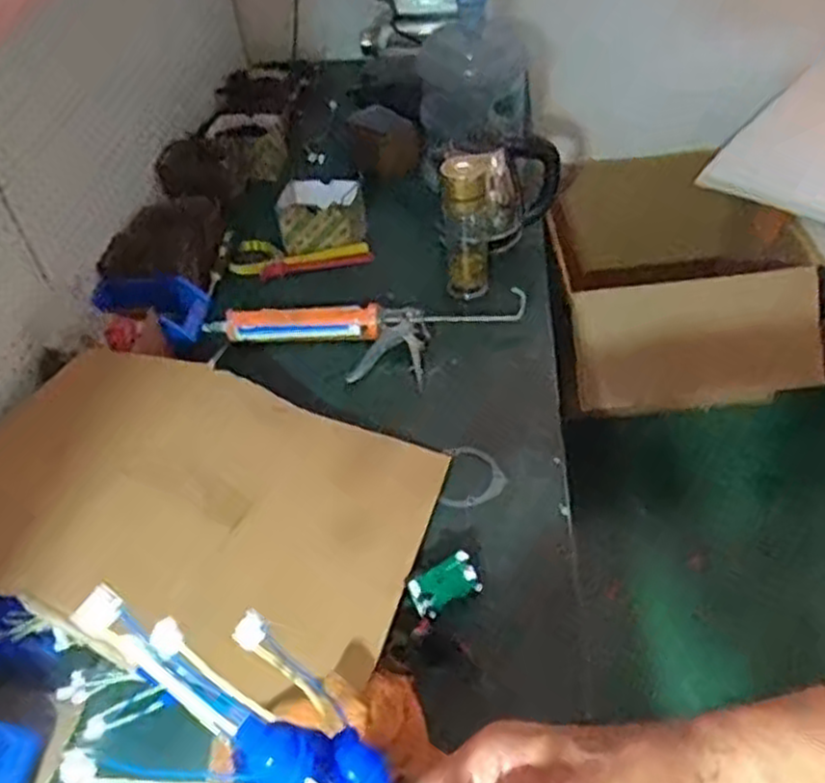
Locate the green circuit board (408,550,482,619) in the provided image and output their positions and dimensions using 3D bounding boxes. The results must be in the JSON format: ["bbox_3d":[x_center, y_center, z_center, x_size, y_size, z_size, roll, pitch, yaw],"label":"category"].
[{"bbox_3d":[0.038,0.218,0.856,0.078,0.048,0.016,-24,5,-21],"label":"green circuit board"}]

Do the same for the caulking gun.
[{"bbox_3d":[-0.072,-0.091,1.187,0.495,0.050,0.142,-4,44,3],"label":"caulking gun"}]

